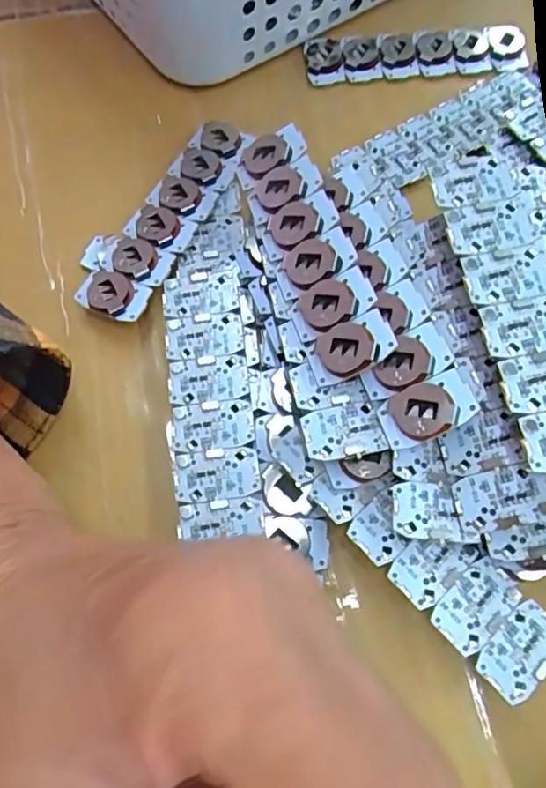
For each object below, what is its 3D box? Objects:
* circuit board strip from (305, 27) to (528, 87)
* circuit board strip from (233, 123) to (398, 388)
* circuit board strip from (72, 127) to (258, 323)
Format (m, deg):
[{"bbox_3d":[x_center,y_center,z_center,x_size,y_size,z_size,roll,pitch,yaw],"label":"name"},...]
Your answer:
[{"bbox_3d":[0.070,-0.166,0.298,0.106,0.008,0.027,-3,68,-3],"label":"circuit board strip"},{"bbox_3d":[0.012,-0.053,0.221,0.029,0.005,0.105,-27,65,18],"label":"circuit board strip"},{"bbox_3d":[-0.044,-0.075,0.255,0.026,0.007,0.104,25,69,8],"label":"circuit board strip"}]

